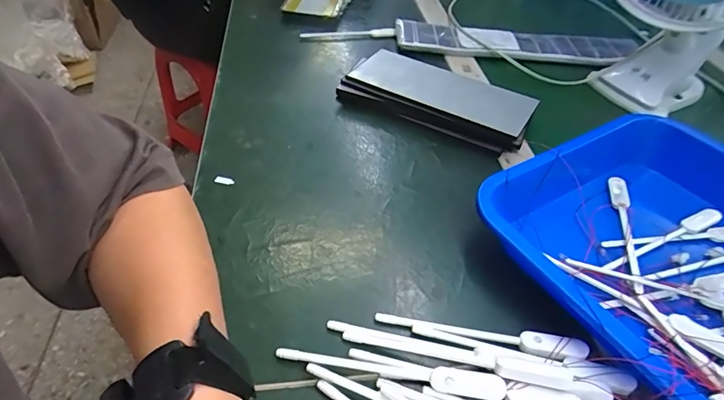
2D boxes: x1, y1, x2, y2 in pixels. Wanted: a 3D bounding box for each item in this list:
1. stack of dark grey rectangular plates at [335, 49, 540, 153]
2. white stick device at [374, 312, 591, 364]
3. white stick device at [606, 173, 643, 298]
[{"bbox_3d":[0.085,-0.118,0.512,0.212,0.031,0.092,20,48,17],"label":"stack of dark grey rectangular plates"},{"bbox_3d":[0.081,0.095,0.309,0.143,0.007,0.018,9,45,6],"label":"white stick device"},{"bbox_3d":[0.229,0.025,0.380,0.017,0.010,0.136,12,46,10],"label":"white stick device"}]

